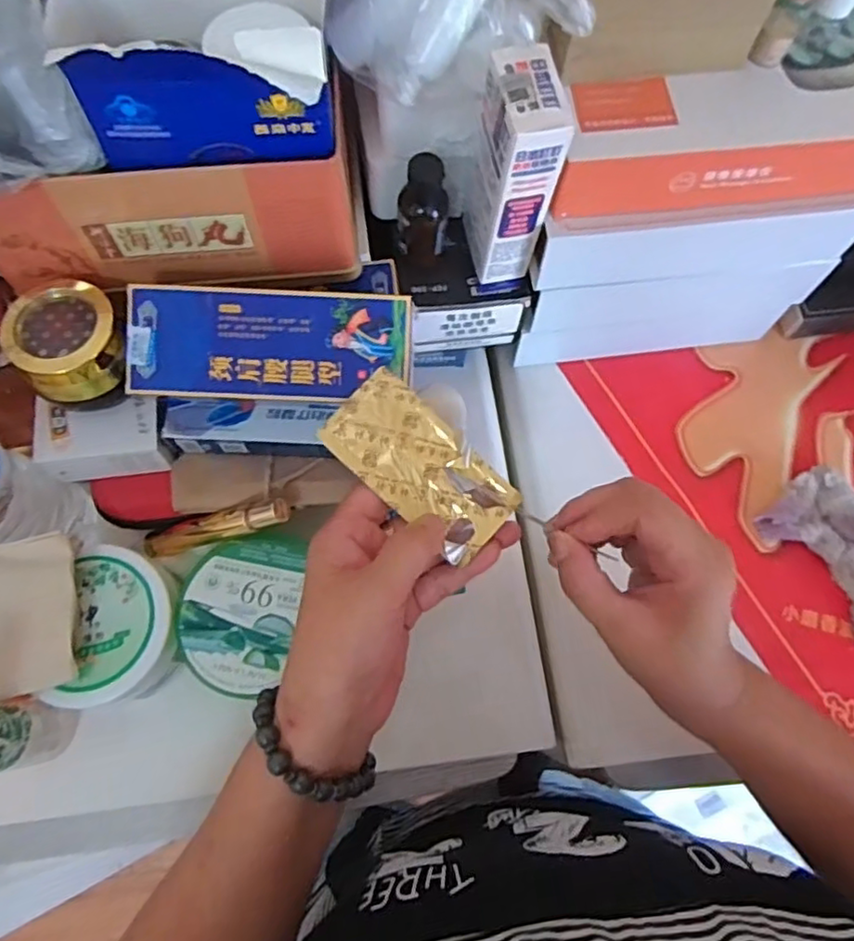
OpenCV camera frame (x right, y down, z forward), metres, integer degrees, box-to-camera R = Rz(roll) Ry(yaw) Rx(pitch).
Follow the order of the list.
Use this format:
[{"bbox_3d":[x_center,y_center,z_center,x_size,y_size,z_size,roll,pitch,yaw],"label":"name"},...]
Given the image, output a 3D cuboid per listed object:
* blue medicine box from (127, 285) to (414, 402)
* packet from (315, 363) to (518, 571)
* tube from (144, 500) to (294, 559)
[{"bbox_3d":[-0.086,-0.068,0.353,0.151,0.018,0.060,1,92,-2],"label":"blue medicine box"},{"bbox_3d":[-0.002,-0.003,0.325,0.099,0.009,0.050,38,75,-6],"label":"packet"},{"bbox_3d":[-0.134,0.038,0.409,0.114,0.023,0.020,-15,68,29],"label":"tube"}]

